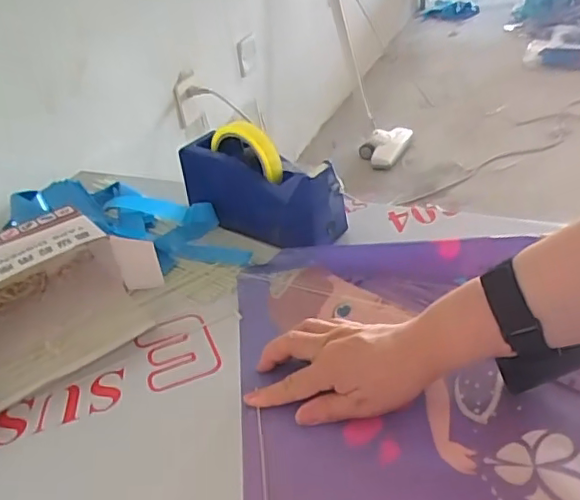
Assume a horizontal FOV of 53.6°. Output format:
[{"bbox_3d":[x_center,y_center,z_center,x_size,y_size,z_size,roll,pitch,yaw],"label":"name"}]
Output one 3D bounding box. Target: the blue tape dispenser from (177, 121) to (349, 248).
[{"bbox_3d":[-0.037,-0.080,0.671,0.202,0.113,0.062,16,41,30],"label":"blue tape dispenser"}]

